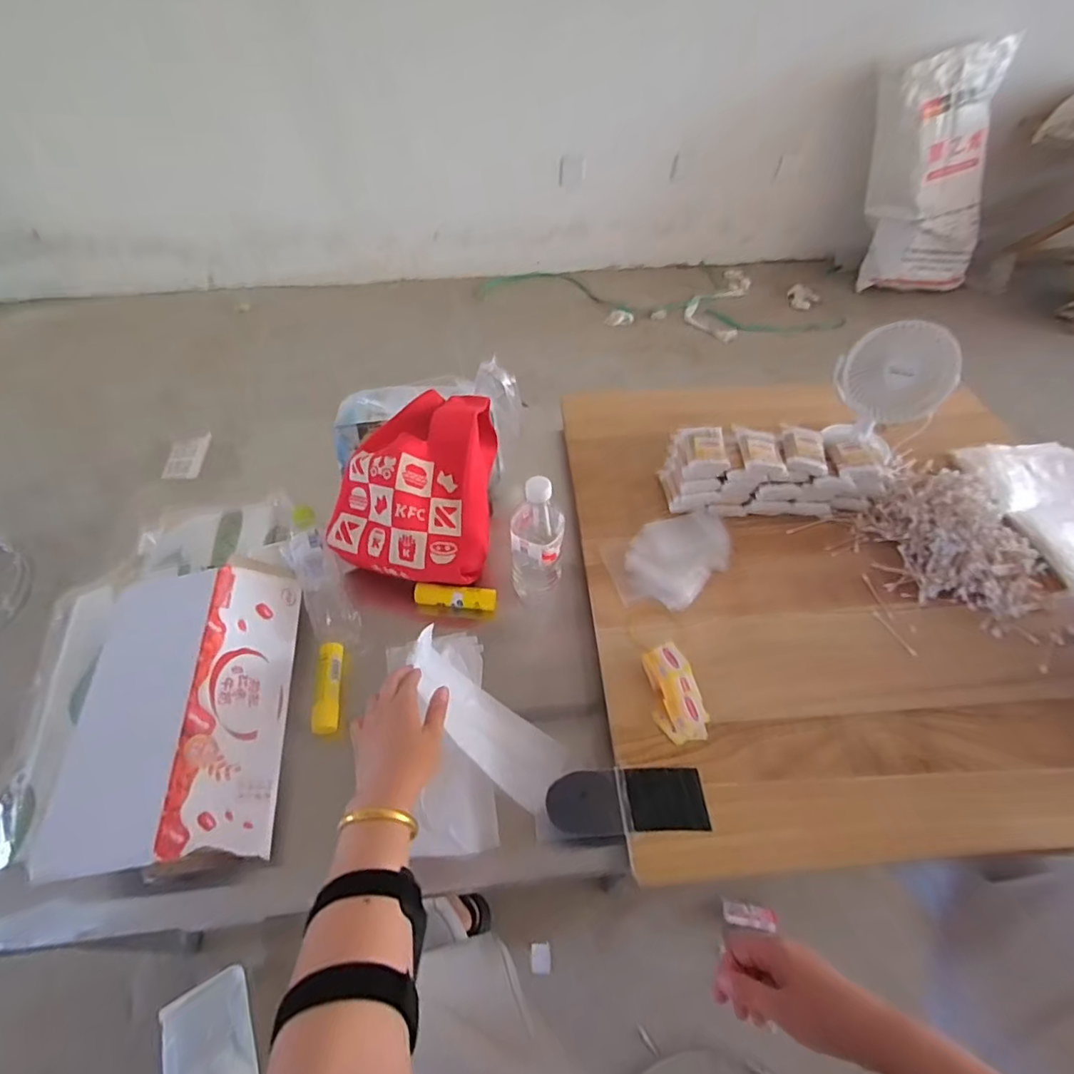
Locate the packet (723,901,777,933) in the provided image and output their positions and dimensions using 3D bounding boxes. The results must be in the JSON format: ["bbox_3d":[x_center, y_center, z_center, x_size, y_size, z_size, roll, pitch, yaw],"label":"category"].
[{"bbox_3d":[0.358,0.636,0.915,0.084,0.015,0.031,7,52,5],"label":"packet"}]

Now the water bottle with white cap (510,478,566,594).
[{"bbox_3d":[0.001,0.010,0.710,0.068,0.218,0.063,1,52,0],"label":"water bottle with white cap"}]

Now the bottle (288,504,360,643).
[{"bbox_3d":[-0.319,0.047,0.788,0.057,0.065,0.236,-24,56,-18],"label":"bottle"}]

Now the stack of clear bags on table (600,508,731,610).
[{"bbox_3d":[0.199,0.029,0.780,0.190,0.008,0.142,-15,53,-12],"label":"stack of clear bags on table"}]

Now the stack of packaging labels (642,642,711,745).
[{"bbox_3d":[0.164,0.185,0.650,0.059,0.013,0.112,-11,66,-9],"label":"stack of packaging labels"}]

